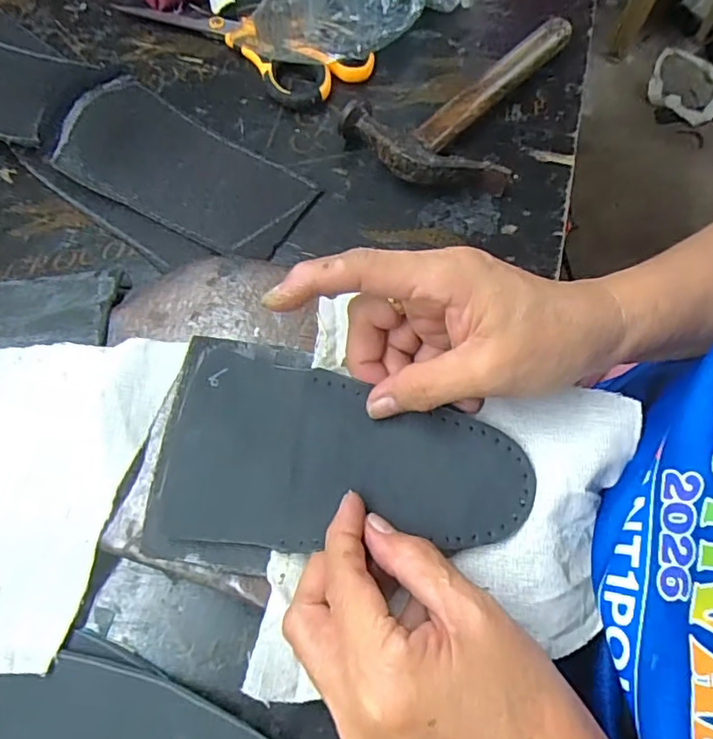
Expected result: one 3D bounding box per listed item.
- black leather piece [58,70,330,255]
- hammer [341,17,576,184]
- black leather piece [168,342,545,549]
[{"bbox_3d":[-0.111,-0.129,0.360,0.156,0.029,0.082,30,69,13],"label":"black leather piece"},{"bbox_3d":[0.084,-0.196,0.399,0.106,0.025,0.182,36,70,15],"label":"hammer"},{"bbox_3d":[-0.006,0.036,0.268,0.167,0.006,0.096,4,67,5],"label":"black leather piece"}]

